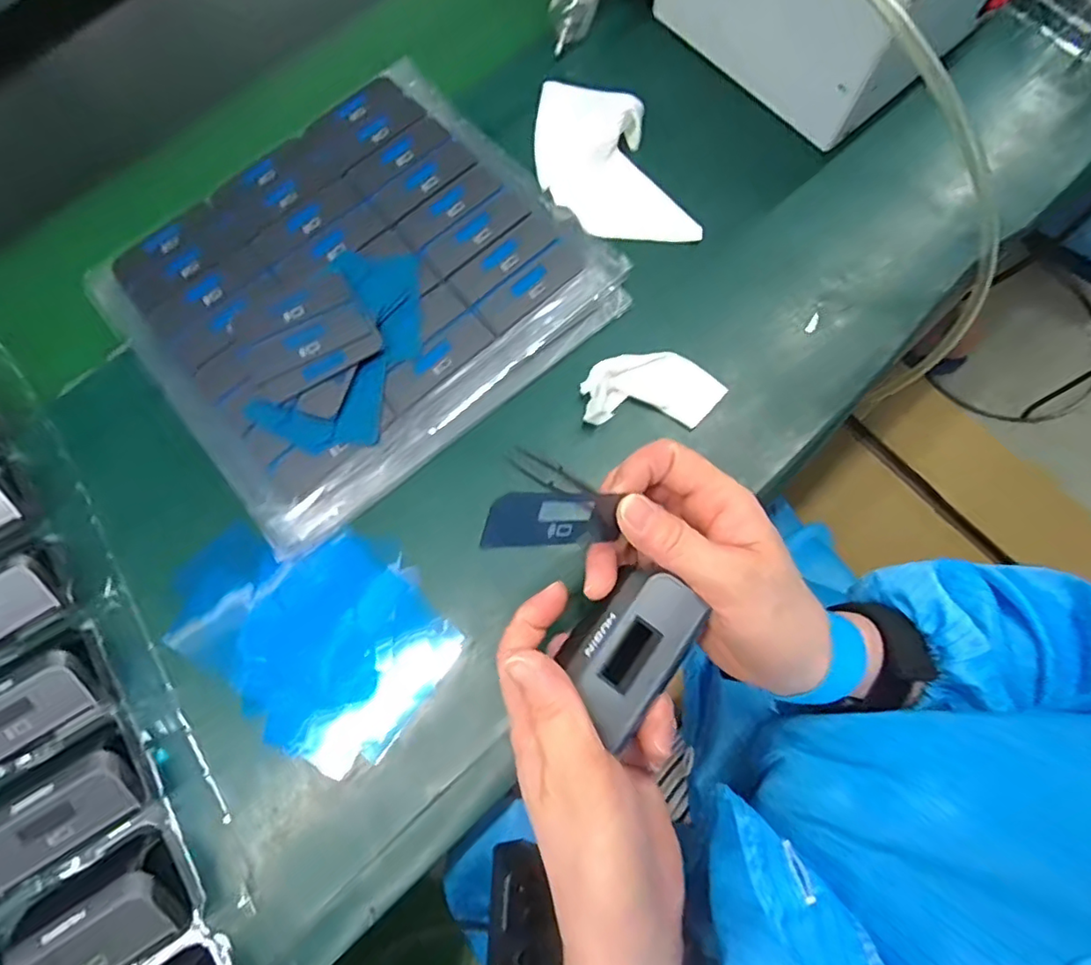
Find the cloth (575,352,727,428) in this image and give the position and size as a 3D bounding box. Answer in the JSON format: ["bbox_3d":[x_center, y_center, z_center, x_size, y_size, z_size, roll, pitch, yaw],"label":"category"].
[{"bbox_3d":[0.065,-0.057,0.342,0.083,0.022,0.043,-1,74,2],"label":"cloth"}]

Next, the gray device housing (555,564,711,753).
[{"bbox_3d":[0.036,0.069,0.245,0.042,0.013,0.064,38,79,12],"label":"gray device housing"}]

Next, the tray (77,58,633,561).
[{"bbox_3d":[-0.118,-0.124,0.362,0.259,0.031,0.235,-39,76,-9],"label":"tray"}]

